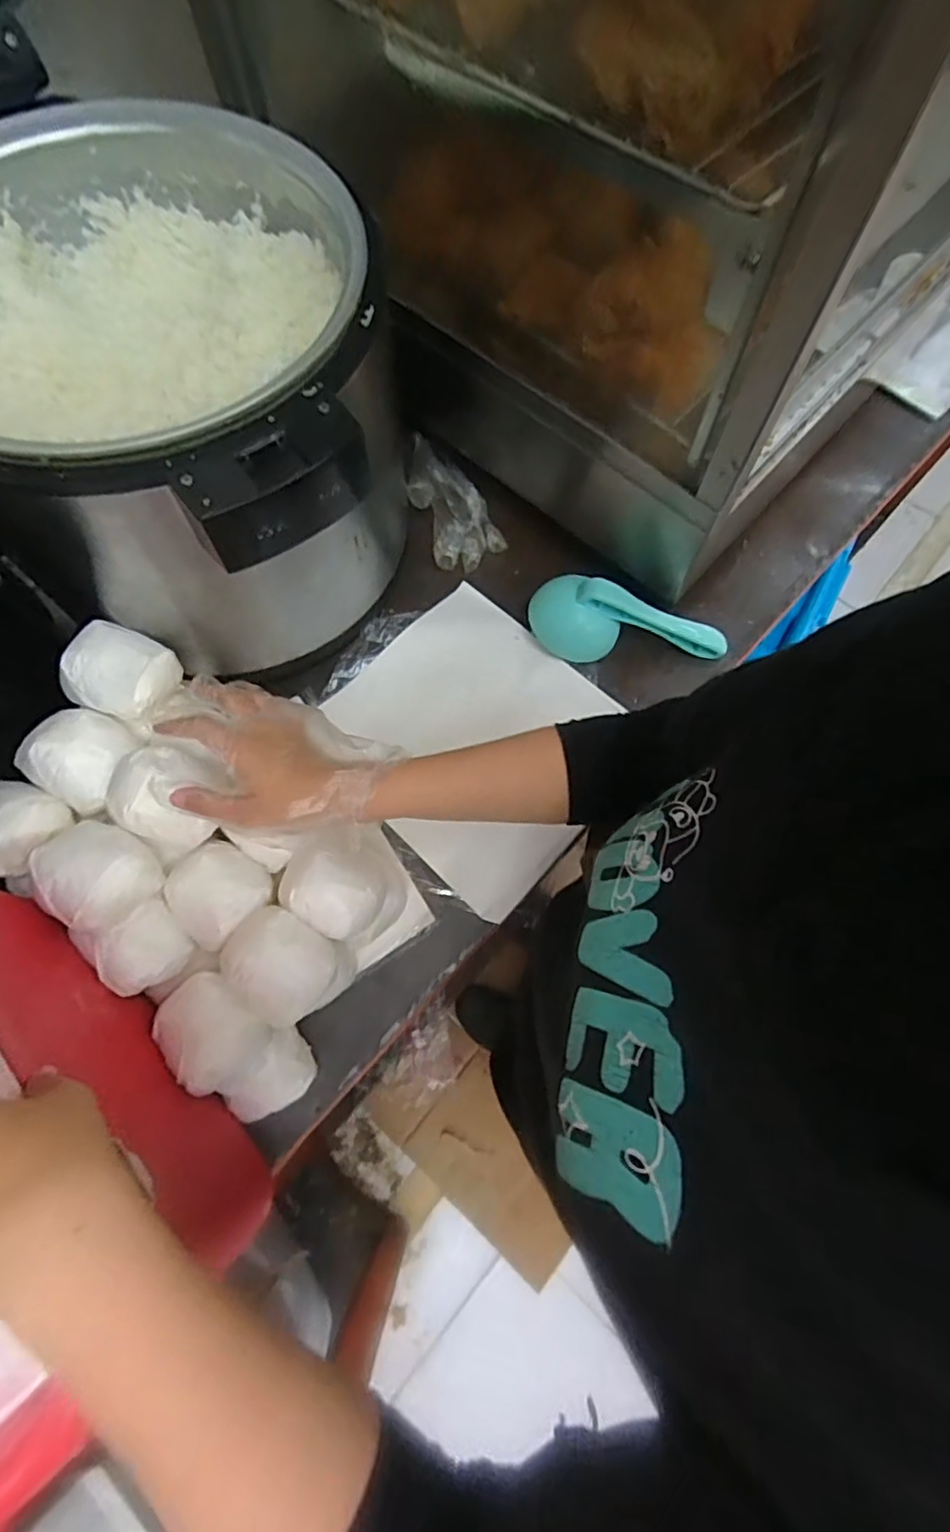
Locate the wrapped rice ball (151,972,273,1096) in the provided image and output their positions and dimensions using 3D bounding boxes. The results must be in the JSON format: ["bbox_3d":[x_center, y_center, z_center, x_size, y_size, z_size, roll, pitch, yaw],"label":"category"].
[{"bbox_3d":[-0.200,0.198,0.477,0.067,0.047,0.080,-43,75,-13],"label":"wrapped rice ball"}]

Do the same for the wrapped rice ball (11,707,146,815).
[{"bbox_3d":[-0.319,-0.009,0.509,0.091,0.054,0.074,27,73,10],"label":"wrapped rice ball"}]

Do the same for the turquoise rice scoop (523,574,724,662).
[{"bbox_3d":[0.154,-0.140,0.639,0.198,0.062,0.072,19,72,7],"label":"turquoise rice scoop"}]

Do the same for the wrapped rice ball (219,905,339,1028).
[{"bbox_3d":[-0.152,0.149,0.480,0.075,0.053,0.083,-43,75,-13],"label":"wrapped rice ball"}]

